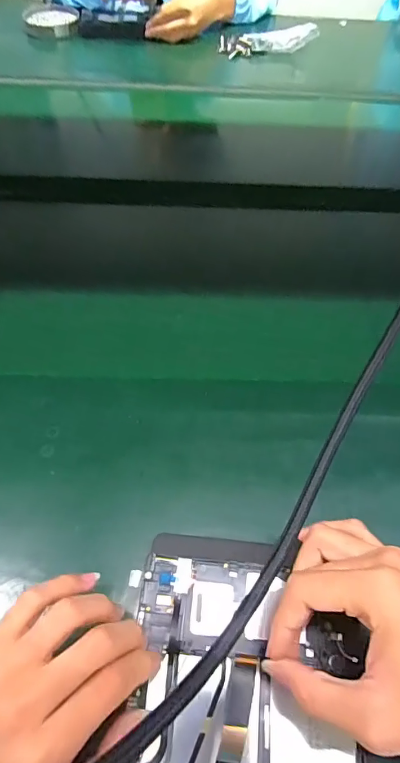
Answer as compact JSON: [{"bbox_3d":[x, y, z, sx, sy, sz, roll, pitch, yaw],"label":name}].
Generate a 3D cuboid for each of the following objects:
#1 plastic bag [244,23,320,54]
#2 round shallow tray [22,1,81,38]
[{"bbox_3d":[0.165,-0.706,0.856,0.129,0.033,0.085,-18,60,-11],"label":"plastic bag"},{"bbox_3d":[-0.310,-0.757,0.875,0.113,0.026,0.109,-12,59,-8],"label":"round shallow tray"}]

